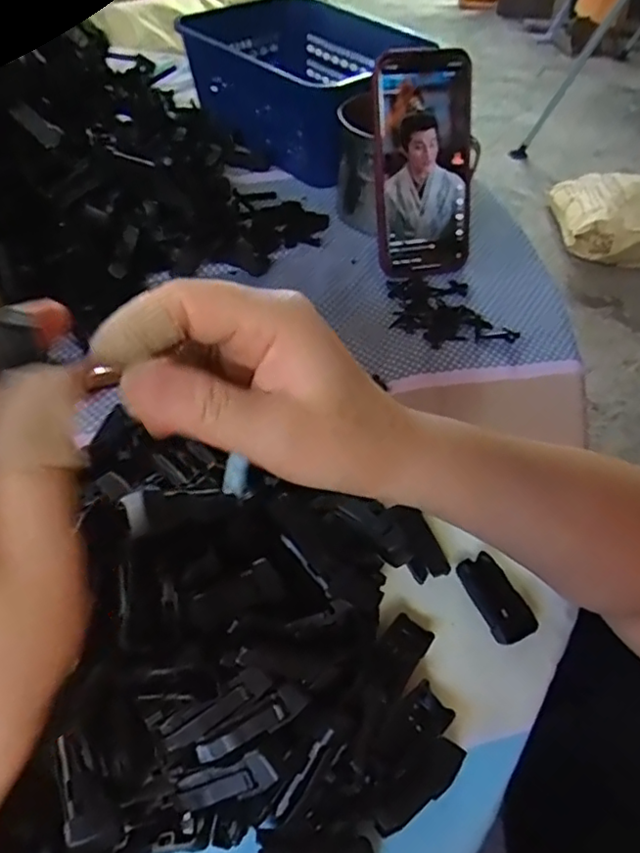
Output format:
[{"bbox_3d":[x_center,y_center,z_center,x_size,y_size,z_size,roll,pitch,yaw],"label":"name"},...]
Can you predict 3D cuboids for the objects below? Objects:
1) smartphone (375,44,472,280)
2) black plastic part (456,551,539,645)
[{"bbox_3d":[0.082,-0.201,0.467,0.074,0.160,0.012,-8,23,-8],"label":"smartphone"},{"bbox_3d":[0.091,0.089,0.311,0.021,0.015,0.046,-20,54,-17],"label":"black plastic part"}]

